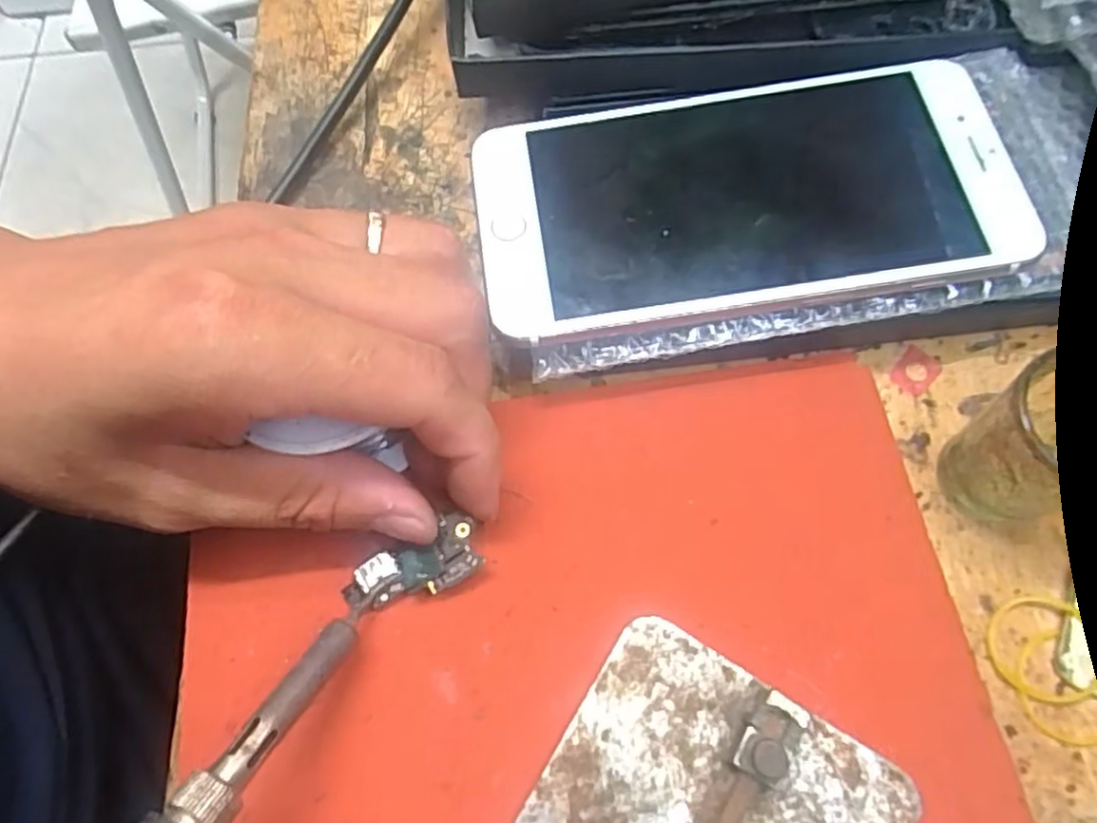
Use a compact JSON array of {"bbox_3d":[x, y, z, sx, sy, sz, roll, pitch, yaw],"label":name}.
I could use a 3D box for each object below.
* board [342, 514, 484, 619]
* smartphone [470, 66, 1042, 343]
[{"bbox_3d":[-0.038,0.043,0.190,0.038,0.007,0.017,-24,68,2],"label":"board"},{"bbox_3d":[0.056,-0.063,0.207,0.152,0.010,0.075,-8,69,2],"label":"smartphone"}]

